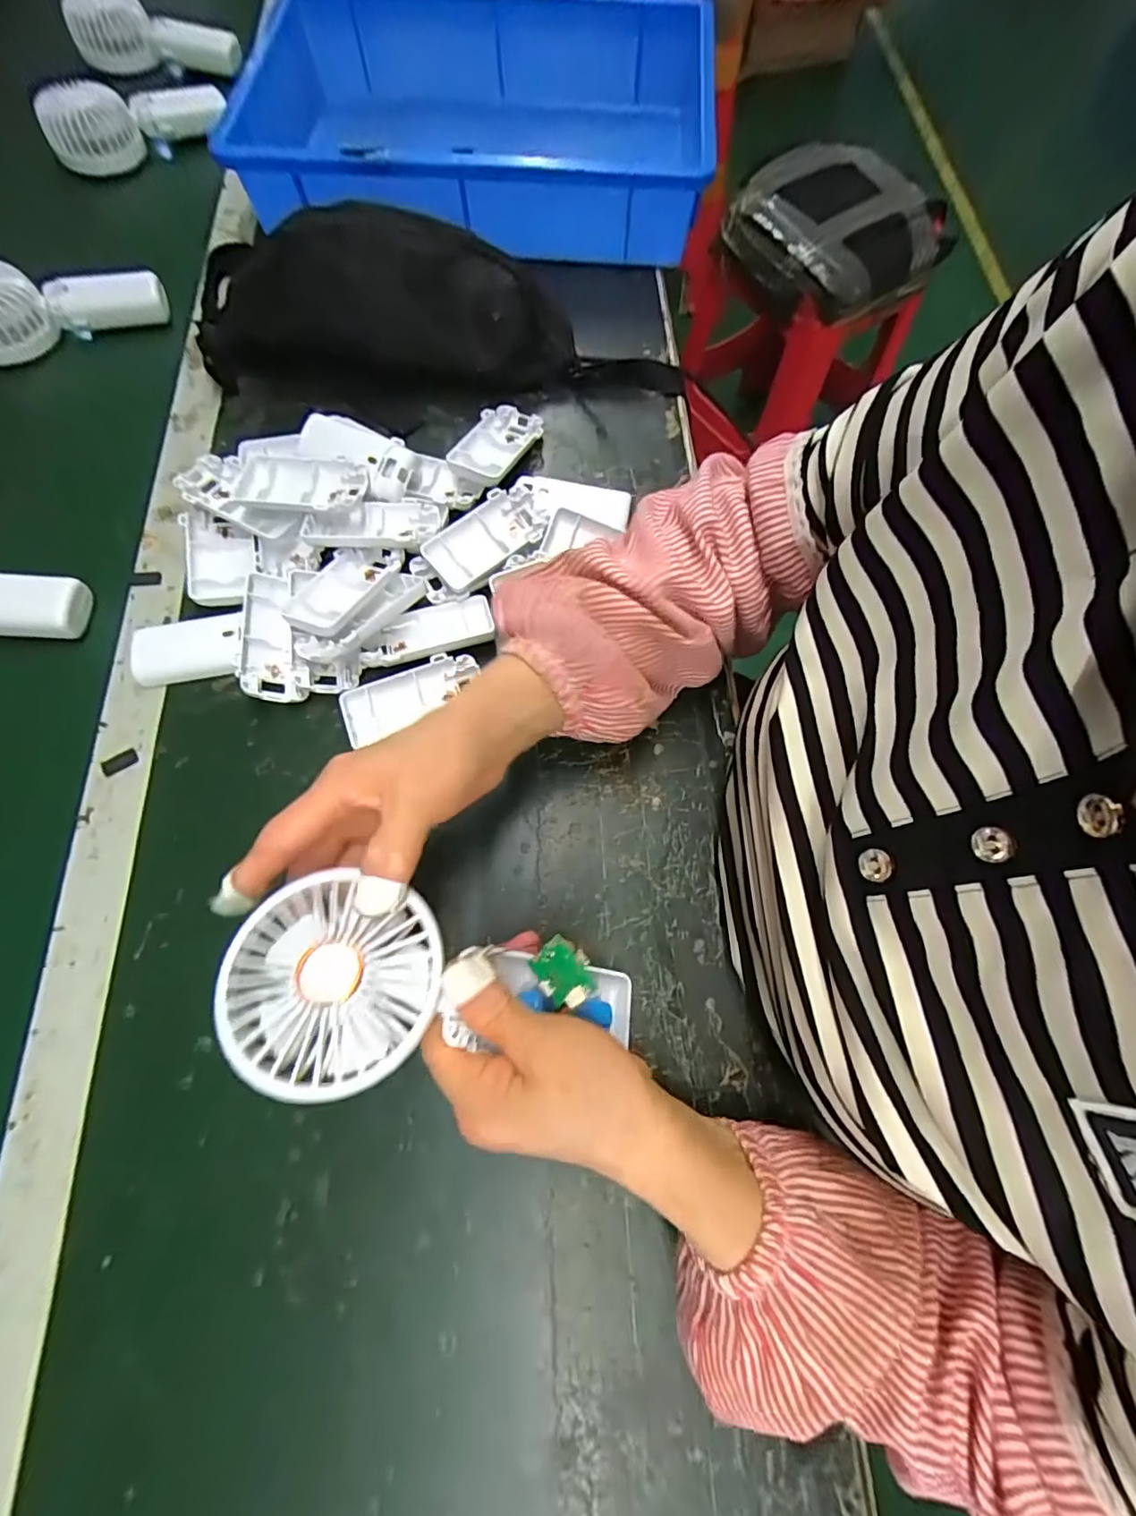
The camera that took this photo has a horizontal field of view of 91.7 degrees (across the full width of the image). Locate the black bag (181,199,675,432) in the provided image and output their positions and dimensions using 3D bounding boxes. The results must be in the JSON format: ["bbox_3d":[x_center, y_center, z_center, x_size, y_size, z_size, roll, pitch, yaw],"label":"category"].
[{"bbox_3d":[-0.107,-0.380,0.449,0.408,0.086,0.168,-1,71,-2],"label":"black bag"}]

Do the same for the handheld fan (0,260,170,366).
[{"bbox_3d":[-0.472,-0.422,0.502,0.181,0.053,0.065,-22,73,-9],"label":"handheld fan"}]

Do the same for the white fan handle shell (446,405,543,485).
[{"bbox_3d":[-0.055,-0.252,0.439,0.046,0.016,0.093,22,59,6],"label":"white fan handle shell"}]

